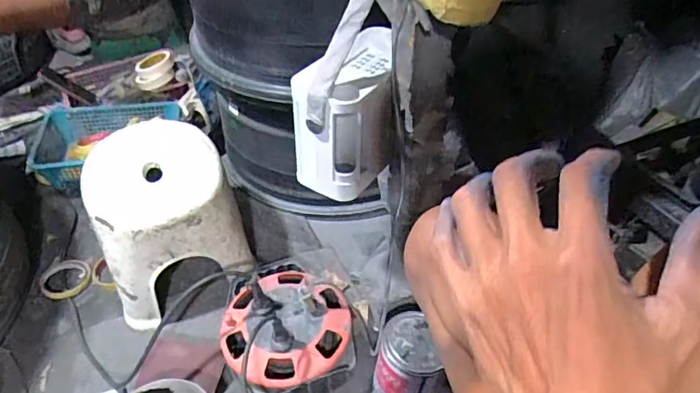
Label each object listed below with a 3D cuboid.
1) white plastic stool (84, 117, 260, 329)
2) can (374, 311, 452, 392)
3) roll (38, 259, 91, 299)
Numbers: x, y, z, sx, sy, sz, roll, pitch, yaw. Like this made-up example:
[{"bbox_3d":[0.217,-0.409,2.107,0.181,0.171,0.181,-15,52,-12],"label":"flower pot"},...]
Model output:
[{"bbox_3d":[-0.321,0.032,0.901,0.225,0.207,0.252,-18,46,-17],"label":"white plastic stool"},{"bbox_3d":[0.098,0.256,0.773,0.109,0.126,0.103,-1,43,1],"label":"can"},{"bbox_3d":[-0.533,0.155,0.959,0.086,0.015,0.087,-1,43,1],"label":"roll"}]

